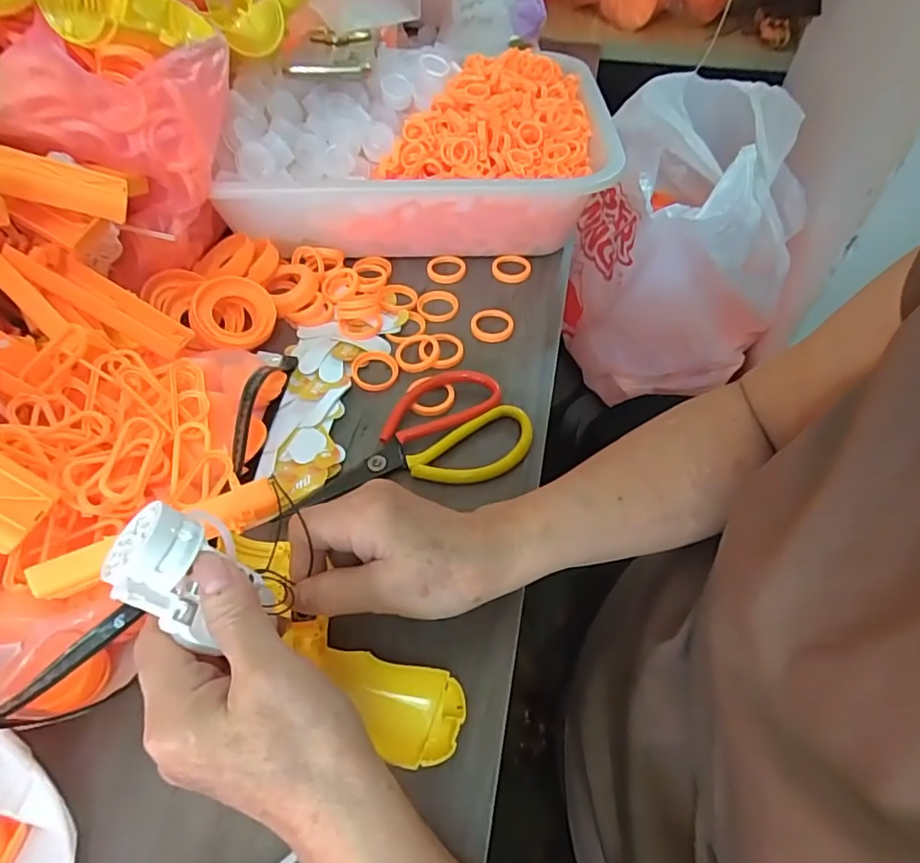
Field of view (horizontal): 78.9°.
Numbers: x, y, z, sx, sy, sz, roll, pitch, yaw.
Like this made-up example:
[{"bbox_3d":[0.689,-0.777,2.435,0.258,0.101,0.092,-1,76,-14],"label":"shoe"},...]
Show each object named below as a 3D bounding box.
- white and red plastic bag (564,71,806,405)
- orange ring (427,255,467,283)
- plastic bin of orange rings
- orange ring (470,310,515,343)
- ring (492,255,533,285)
[{"bbox_3d":[0.282,-0.203,0.661,0.233,0.318,0.206,-13,53,-11],"label":"white and red plastic bag"},{"bbox_3d":[-0.012,-0.148,0.509,0.035,0.006,0.034,0,51,0],"label":"orange ring"},{"bbox_3d":[-0.029,-0.279,0.545,0.328,0.118,0.276,0,51,3],"label":"plastic bin of orange rings"},{"bbox_3d":[0.027,-0.088,0.463,0.035,0.004,0.035,3,52,-3],"label":"orange ring"},{"bbox_3d":[0.047,-0.148,0.510,0.036,0.007,0.036,0,51,0],"label":"ring"}]

